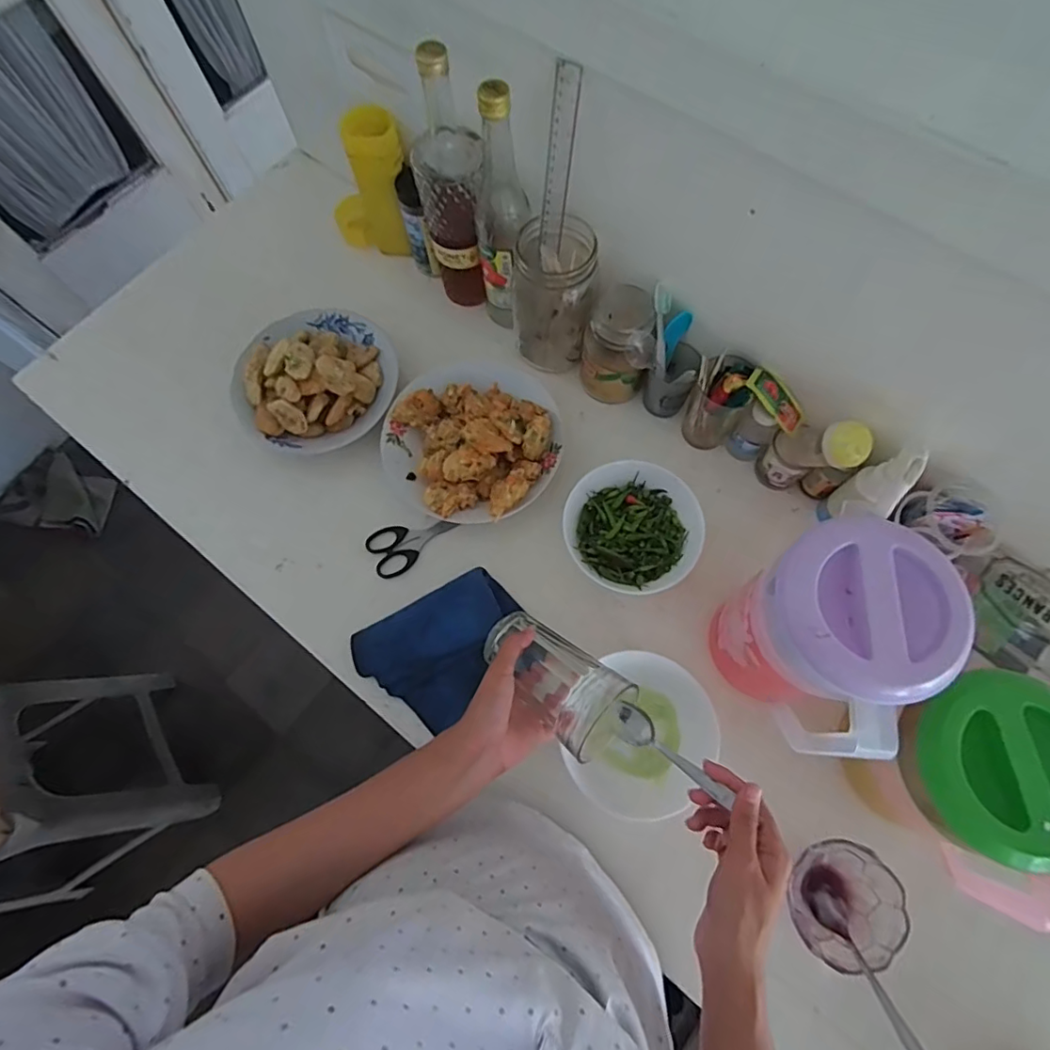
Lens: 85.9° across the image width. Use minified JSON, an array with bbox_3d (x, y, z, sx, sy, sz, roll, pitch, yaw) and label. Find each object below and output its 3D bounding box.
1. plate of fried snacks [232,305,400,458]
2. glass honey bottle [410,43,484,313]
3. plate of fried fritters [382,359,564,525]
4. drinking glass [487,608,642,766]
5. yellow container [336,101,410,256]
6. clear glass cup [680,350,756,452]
[{"bbox_3d":[-0.256,-0.181,0.670,0.194,0.069,0.182,-1,71,2],"label":"plate of fried snacks"},{"bbox_3d":[-0.077,-0.359,0.616,0.068,0.267,0.074,-9,71,-1],"label":"glass honey bottle"},{"bbox_3d":[-0.060,-0.111,0.641,0.196,0.065,0.213,-1,71,2],"label":"plate of fried fritters"},{"bbox_3d":[0.024,0.138,0.497,0.135,0.088,0.071,34,76,13],"label":"drinking glass"},{"bbox_3d":[-0.202,-0.424,0.704,0.119,0.173,0.050,21,73,9],"label":"yellow container"},{"bbox_3d":[0.212,-0.135,0.621,0.060,0.112,0.058,-1,71,2],"label":"clear glass cup"}]

